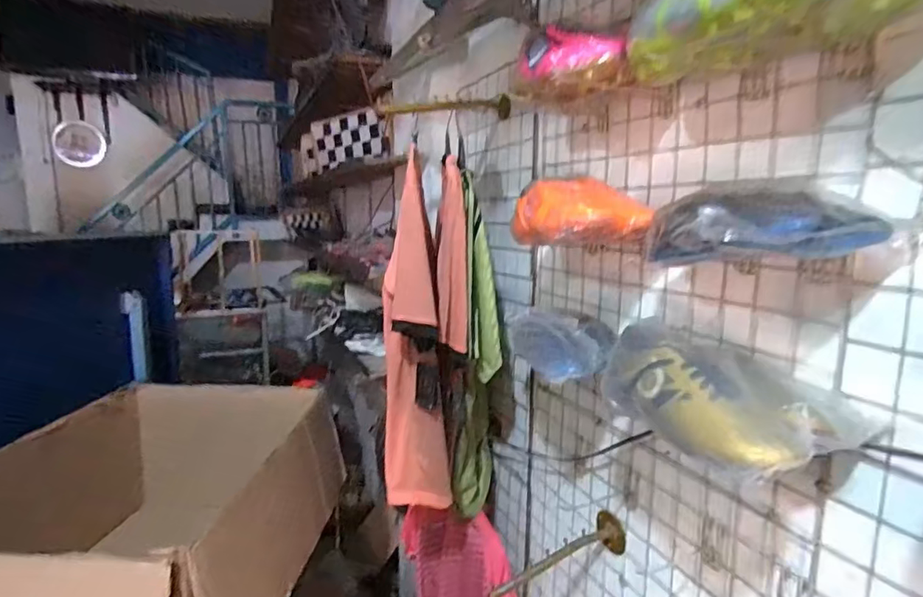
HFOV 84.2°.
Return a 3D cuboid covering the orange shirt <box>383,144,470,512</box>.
[{"bbox_3d":[-0.058,0.087,0.952,0.158,0.620,0.116,-3,10,-15],"label":"orange shirt"}]

